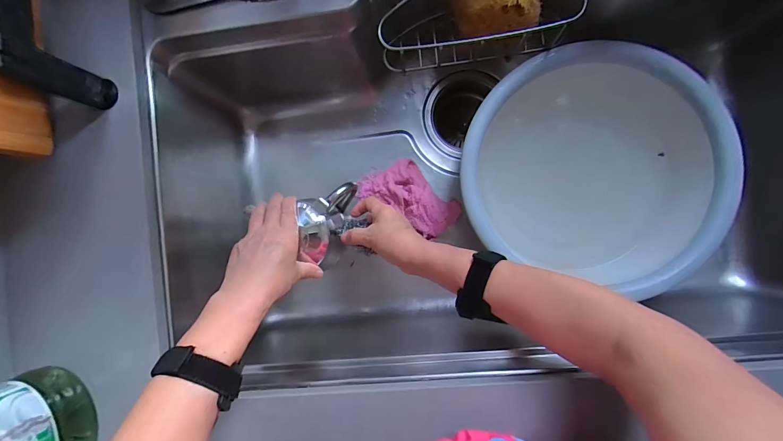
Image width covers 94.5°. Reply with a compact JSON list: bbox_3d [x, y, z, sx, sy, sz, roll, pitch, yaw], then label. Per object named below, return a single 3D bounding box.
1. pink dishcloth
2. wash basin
[{"bbox_3d":[0.028,-0.037,0.556,0.147,0.049,0.085,39,93,4],"label":"pink dishcloth"},{"bbox_3d":[0.263,-0.080,0.512,0.317,0.148,0.298,0,90,5],"label":"wash basin"}]

